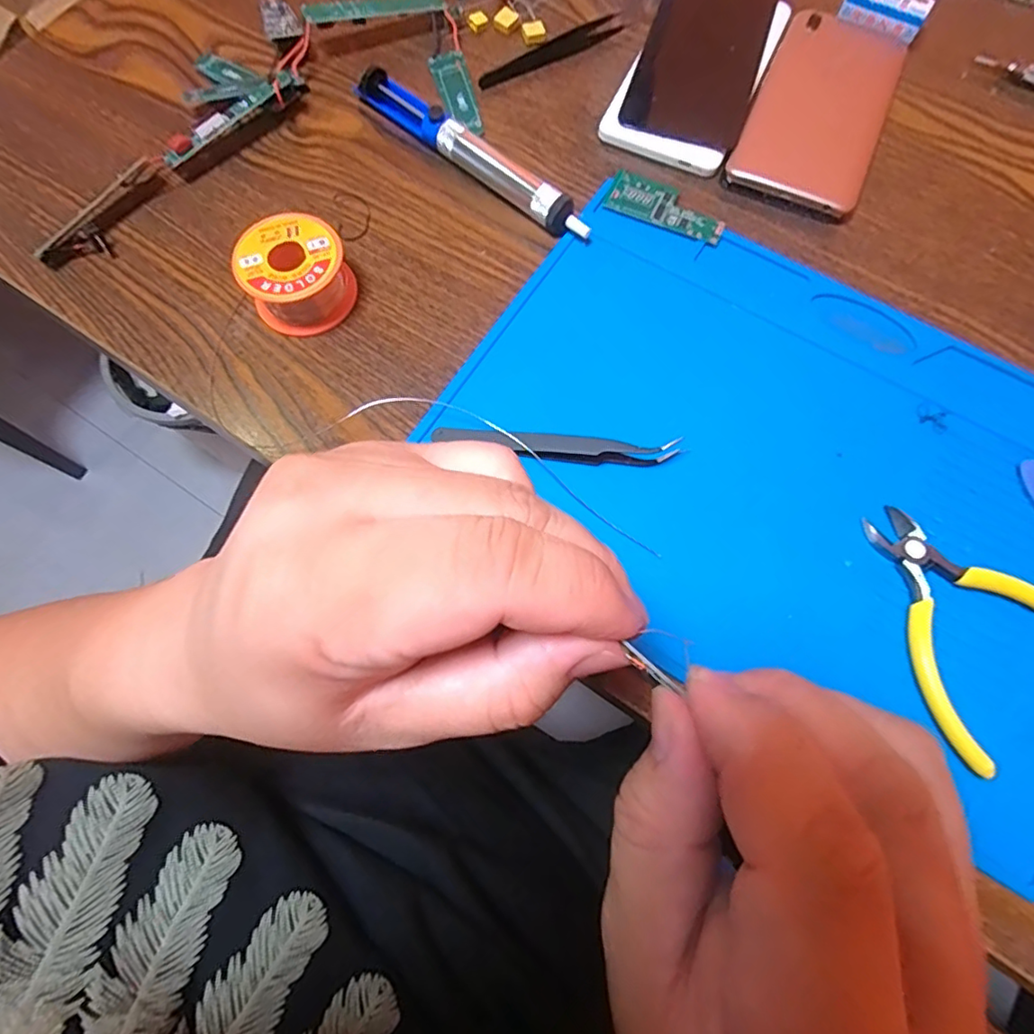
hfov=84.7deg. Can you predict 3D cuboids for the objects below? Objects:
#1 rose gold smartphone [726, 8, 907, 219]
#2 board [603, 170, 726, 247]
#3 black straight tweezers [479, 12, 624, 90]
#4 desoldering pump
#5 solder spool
[{"bbox_3d":[0.184,-0.247,0.343,0.073,0.009,0.153,24,74,8],"label":"rose gold smartphone"},{"bbox_3d":[0.086,-0.177,0.323,0.068,0.004,0.028,23,74,8],"label":"board"},{"bbox_3d":[0.022,-0.300,0.365,0.104,0.004,0.017,-30,74,-8],"label":"black straight tweezers"},{"bbox_3d":[-0.026,-0.212,0.328,0.172,0.022,0.021,41,77,12],"label":"desoldering pump"},{"bbox_3d":[-0.115,-0.126,0.297,0.052,0.032,0.051,0,72,1],"label":"solder spool"}]

